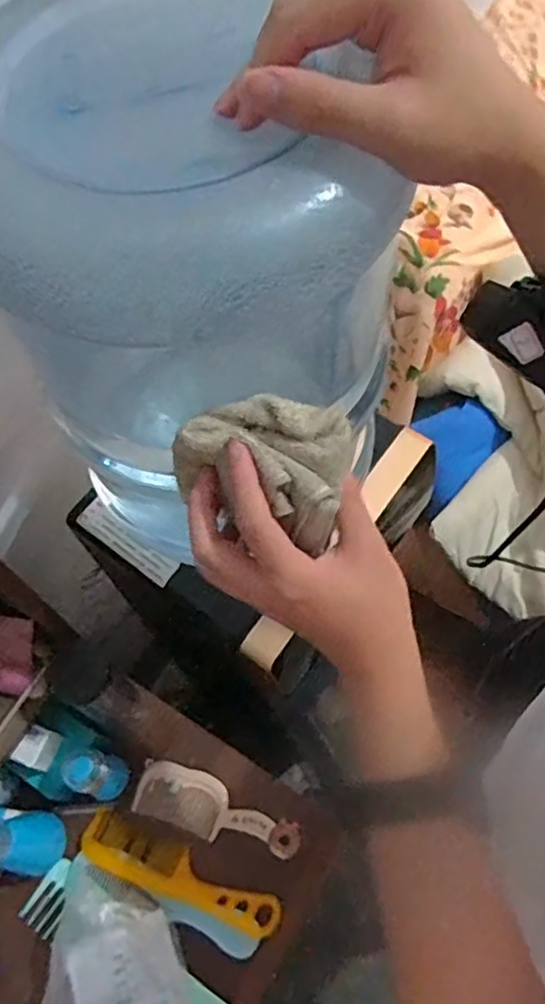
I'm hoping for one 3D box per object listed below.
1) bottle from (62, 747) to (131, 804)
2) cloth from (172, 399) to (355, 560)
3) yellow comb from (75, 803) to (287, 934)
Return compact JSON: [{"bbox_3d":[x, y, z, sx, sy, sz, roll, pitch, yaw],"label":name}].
[{"bbox_3d":[-0.162,0.260,0.617,0.041,0.113,0.040,-1,64,1],"label":"bottle"},{"bbox_3d":[-0.004,-0.026,0.365,0.091,0.050,0.054,13,65,8],"label":"cloth"},{"bbox_3d":[-0.089,0.358,0.634,0.202,0.013,0.053,18,34,11],"label":"yellow comb"}]

